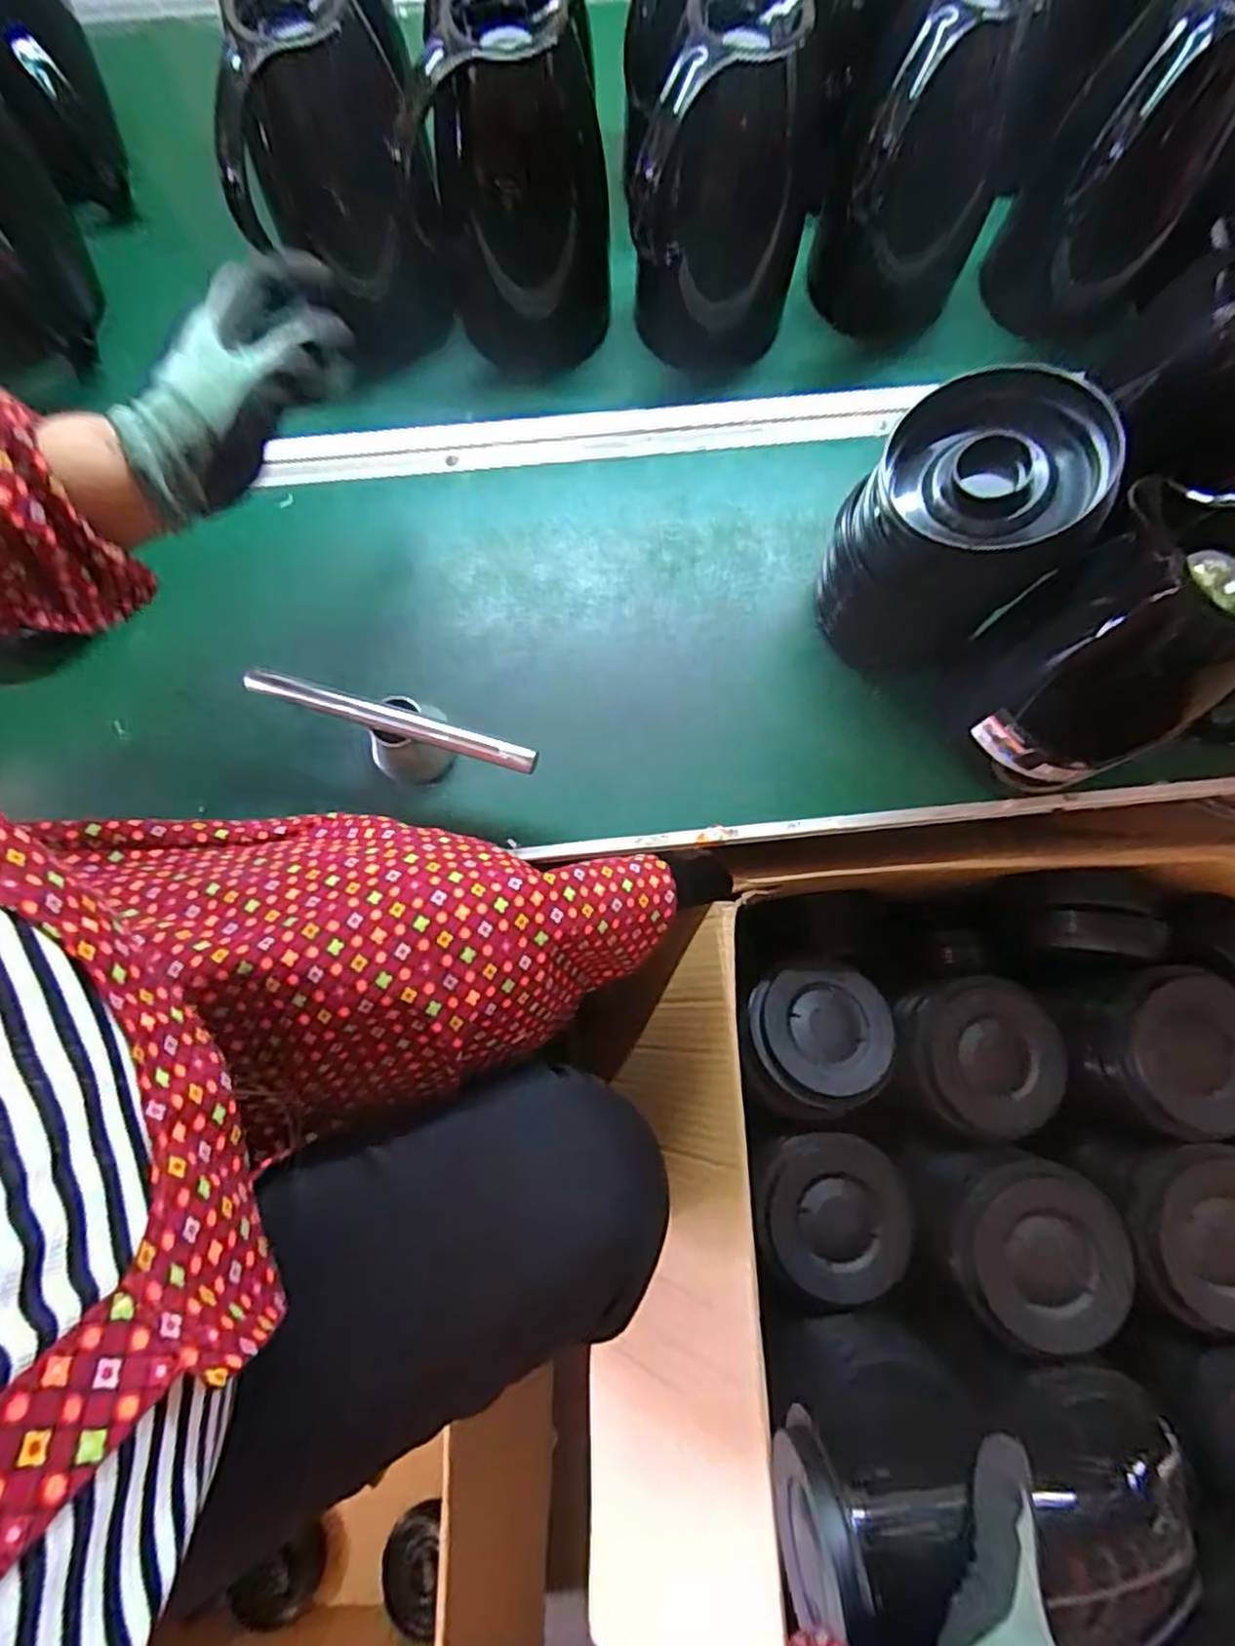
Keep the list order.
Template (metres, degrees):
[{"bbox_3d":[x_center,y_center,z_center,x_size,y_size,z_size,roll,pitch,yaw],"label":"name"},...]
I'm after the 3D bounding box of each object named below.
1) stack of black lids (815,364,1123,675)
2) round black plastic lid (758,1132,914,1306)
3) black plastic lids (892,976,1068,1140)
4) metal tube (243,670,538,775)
[{"bbox_3d":[0.215,-0.192,0.462,0.112,0.173,0.115,1,76,0],"label":"stack of black lids"},{"bbox_3d":[0.169,0.304,0.536,0.111,0.022,0.112,0,76,0],"label":"round black plastic lid"},{"bbox_3d":[0.287,0.188,0.568,0.125,0.061,0.121,0,76,0],"label":"black plastic lids"},{"bbox_3d":[-0.151,-0.069,0.461,0.201,0.013,0.016,17,77,4],"label":"metal tube"}]

